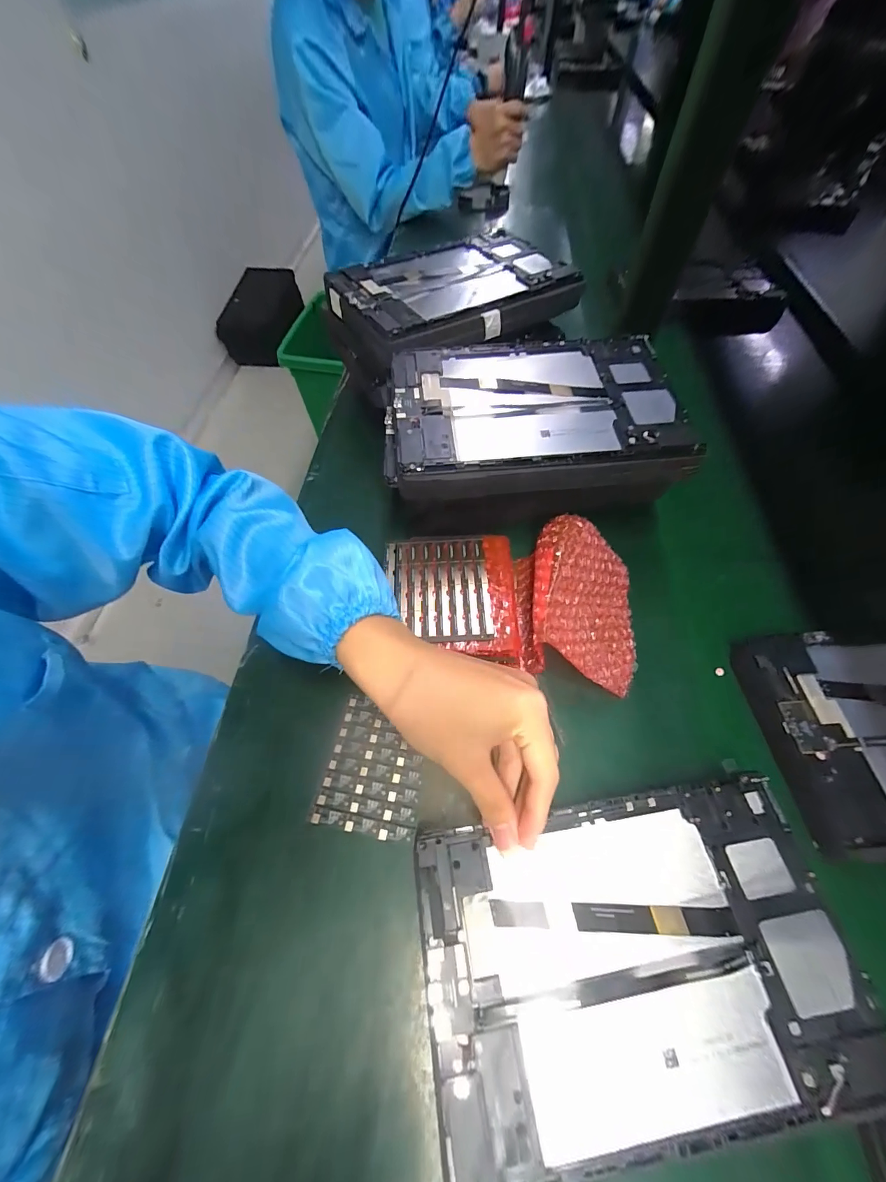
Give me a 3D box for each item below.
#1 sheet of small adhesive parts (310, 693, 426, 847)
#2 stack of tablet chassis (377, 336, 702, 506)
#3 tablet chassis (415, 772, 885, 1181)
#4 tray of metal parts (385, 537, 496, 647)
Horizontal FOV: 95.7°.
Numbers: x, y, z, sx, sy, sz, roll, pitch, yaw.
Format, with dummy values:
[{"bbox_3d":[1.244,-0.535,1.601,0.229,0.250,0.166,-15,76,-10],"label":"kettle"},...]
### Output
[{"bbox_3d":[-0.051,0.134,0.308,0.073,0.004,0.090,10,62,7],"label":"sheet of small adhesive parts"},{"bbox_3d":[0.073,-0.151,0.357,0.253,0.056,0.169,-7,61,-2],"label":"stack of tablet chassis"},{"bbox_3d":[0.112,0.208,0.233,0.240,0.012,0.150,-8,57,-4],"label":"tablet chassis"},{"bbox_3d":[-0.005,-0.003,0.366,0.092,0.007,0.107,-3,61,0],"label":"tray of metal parts"}]

